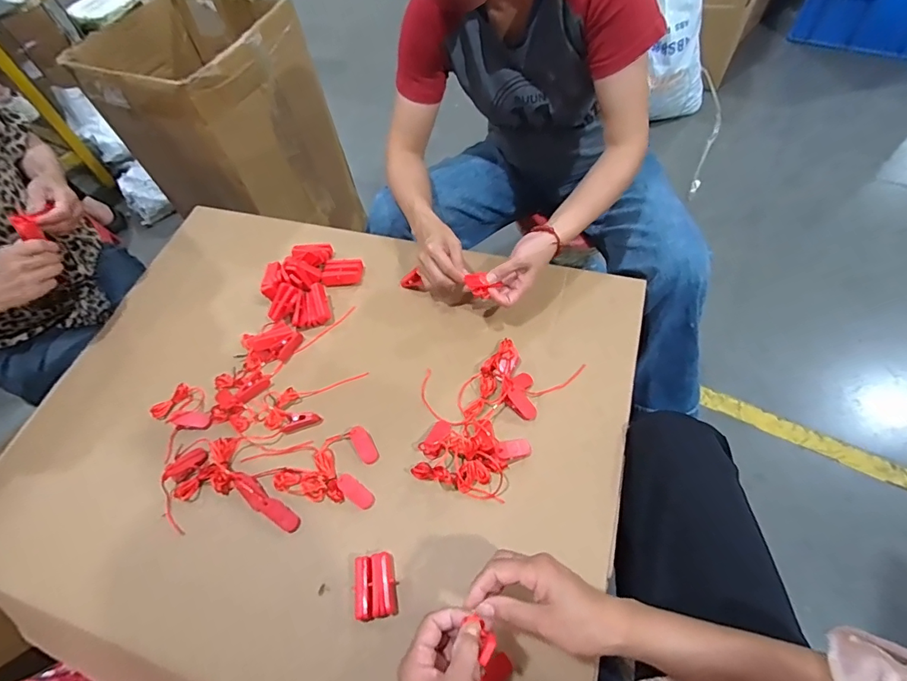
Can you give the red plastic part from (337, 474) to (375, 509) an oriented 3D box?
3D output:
[{"bbox_3d":[-0.117,0.180,0.547,0.050,0.005,0.020,40,69,3],"label":"red plastic part"}]

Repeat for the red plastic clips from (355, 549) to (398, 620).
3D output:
[{"bbox_3d":[-0.085,0.267,0.497,0.044,0.018,0.061,-10,60,-1],"label":"red plastic clips"}]

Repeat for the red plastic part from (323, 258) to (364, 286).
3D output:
[{"bbox_3d":[-0.180,-0.112,0.741,0.062,0.014,0.044,-5,60,2],"label":"red plastic part"}]

